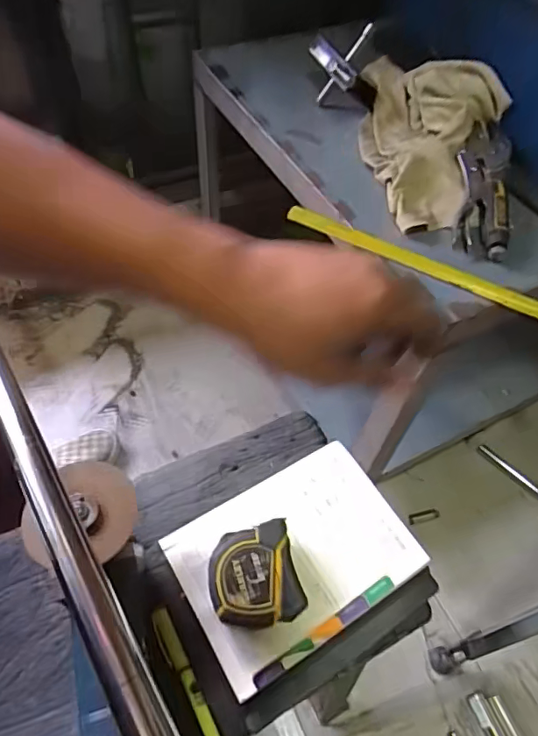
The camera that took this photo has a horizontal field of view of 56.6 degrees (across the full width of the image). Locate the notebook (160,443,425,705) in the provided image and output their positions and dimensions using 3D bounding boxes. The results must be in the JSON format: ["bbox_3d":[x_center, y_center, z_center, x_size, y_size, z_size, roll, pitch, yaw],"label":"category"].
[{"bbox_3d":[0.024,0.172,0.467,0.207,0.014,0.148,-26,61,-19],"label":"notebook"}]

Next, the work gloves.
[{"bbox_3d":[0.177,-0.291,0.595,0.178,0.076,0.305,18,57,9],"label":"work gloves"}]

